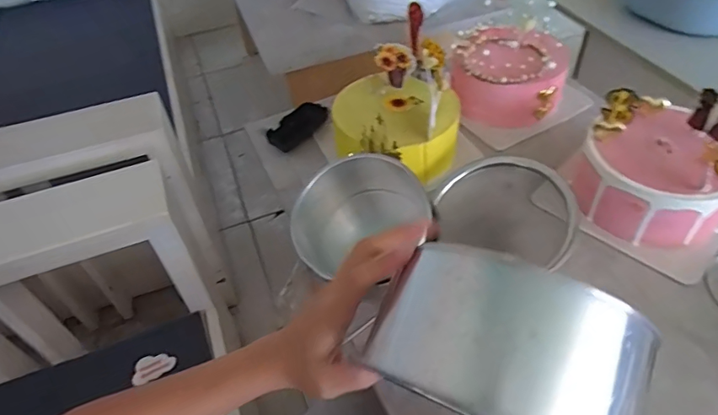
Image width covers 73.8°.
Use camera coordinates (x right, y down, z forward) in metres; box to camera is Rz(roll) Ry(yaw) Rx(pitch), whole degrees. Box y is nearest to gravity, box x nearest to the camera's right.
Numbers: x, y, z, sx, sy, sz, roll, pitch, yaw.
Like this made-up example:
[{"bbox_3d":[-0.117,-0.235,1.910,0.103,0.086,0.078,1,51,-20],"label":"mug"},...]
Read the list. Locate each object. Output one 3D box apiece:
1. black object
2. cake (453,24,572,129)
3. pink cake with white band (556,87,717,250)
[{"bbox_3d":[-0.099,-0.132,0.778,0.050,0.026,0.105,29,56,29],"label":"black object"},{"bbox_3d":[0.236,-0.203,0.758,0.161,0.129,0.142,12,49,16],"label":"cake"},{"bbox_3d":[0.359,-0.047,0.579,0.158,0.126,0.150,-3,47,3],"label":"pink cake with white band"}]

